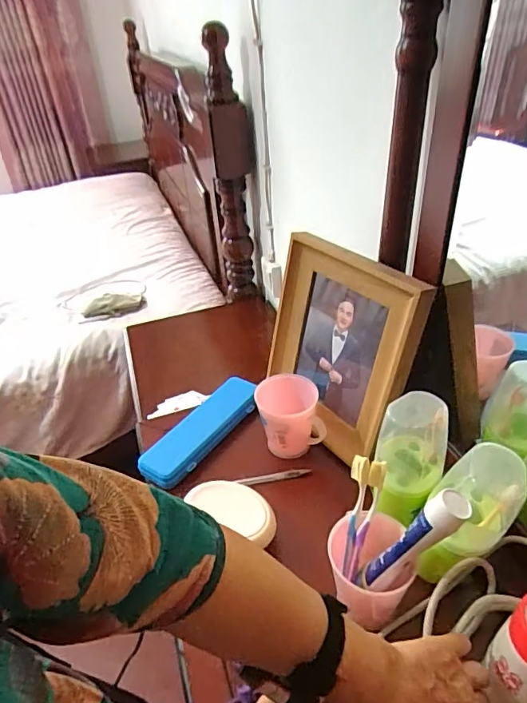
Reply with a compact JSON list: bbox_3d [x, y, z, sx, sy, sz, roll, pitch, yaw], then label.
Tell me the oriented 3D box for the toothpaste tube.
[{"bbox_3d":[0.144,0.189,0.476,0.029,0.155,0.027,21,36,-8],"label":"toothpaste tube"}]

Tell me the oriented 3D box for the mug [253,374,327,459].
[{"bbox_3d":[0.038,0.101,0.751,0.096,0.097,0.090,-8,36,-4],"label":"mug"}]

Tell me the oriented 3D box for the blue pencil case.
[{"bbox_3d":[-0.103,0.130,0.800,0.222,0.030,0.071,-42,47,-17],"label":"blue pencil case"}]

